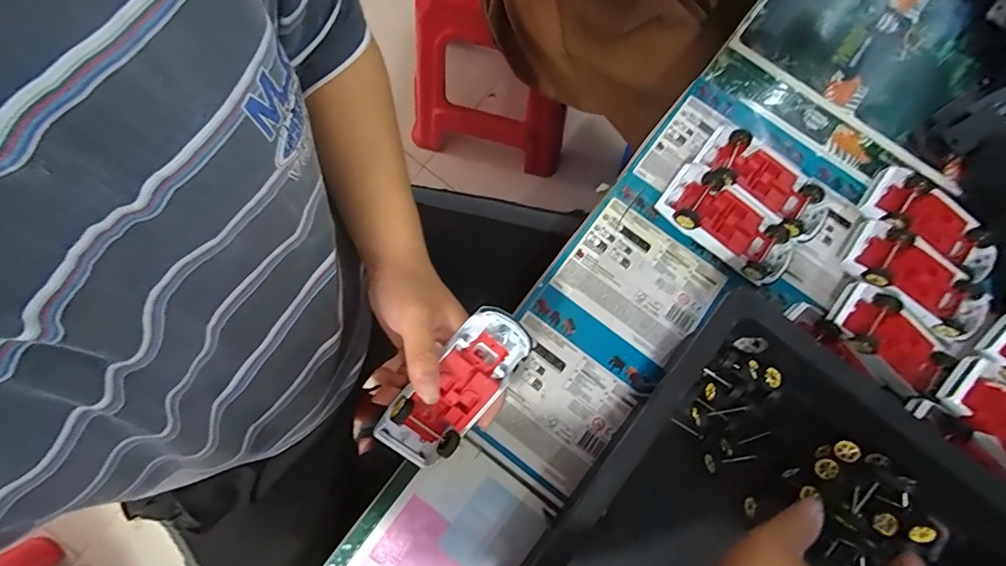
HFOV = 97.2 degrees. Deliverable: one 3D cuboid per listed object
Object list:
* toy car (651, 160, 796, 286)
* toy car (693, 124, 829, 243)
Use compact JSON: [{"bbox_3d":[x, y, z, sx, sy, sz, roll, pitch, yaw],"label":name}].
[{"bbox_3d":[0.209,-0.052,0.417,0.132,0.037,0.063,41,81,4],"label":"toy car"},{"bbox_3d":[0.249,-0.092,0.429,0.134,0.036,0.064,37,80,4],"label":"toy car"}]

